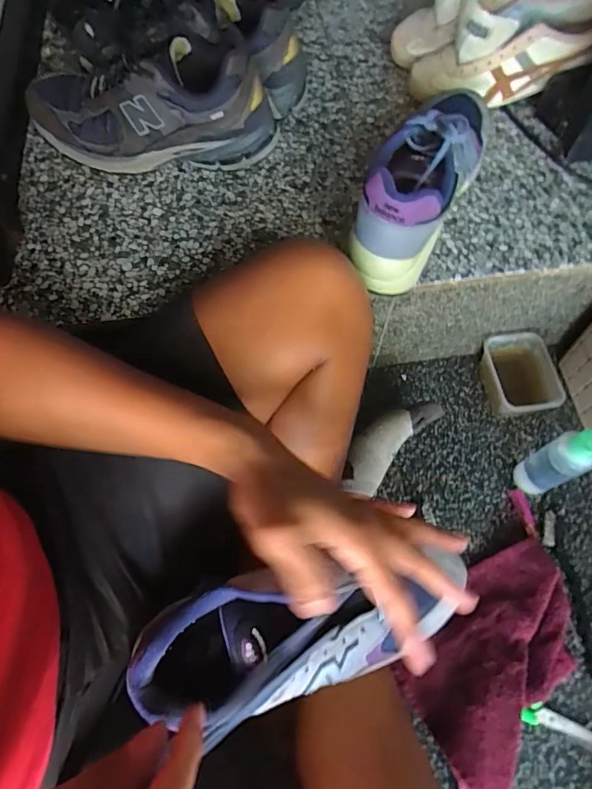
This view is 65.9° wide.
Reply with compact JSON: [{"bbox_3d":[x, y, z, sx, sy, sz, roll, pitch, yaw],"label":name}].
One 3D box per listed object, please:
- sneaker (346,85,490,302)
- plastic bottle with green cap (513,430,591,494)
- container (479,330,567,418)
[{"bbox_3d":[0.137,-0.237,0.481,0.087,0.124,0.271,27,69,11],"label":"sneaker"},{"bbox_3d":[0.297,0.081,0.526,0.044,0.129,0.043,0,67,0],"label":"plastic bottle with green cap"},{"bbox_3d":[0.293,-0.020,0.612,0.088,0.063,0.106,-5,67,-2],"label":"container"}]

